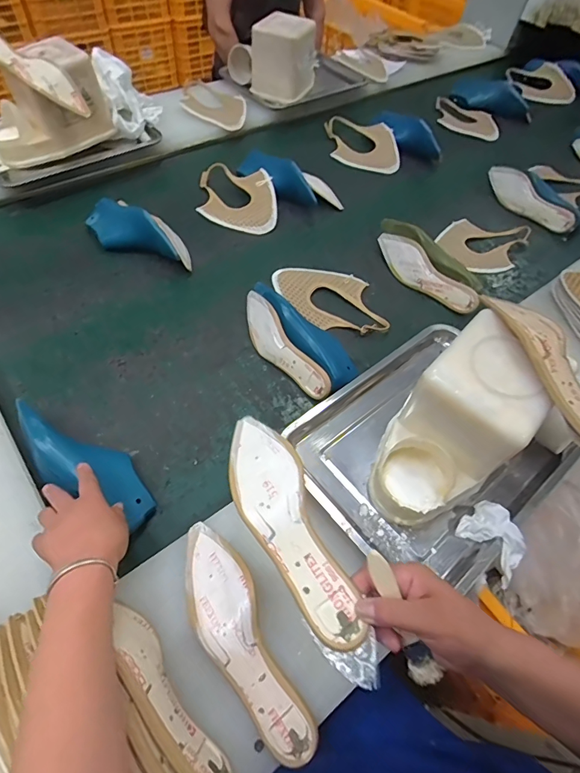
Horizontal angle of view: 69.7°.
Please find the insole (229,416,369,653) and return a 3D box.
[{"bbox_3d":[-0.007,0.126,0.407,0.069,0.036,0.243,-19,56,-17],"label":"insole"}]

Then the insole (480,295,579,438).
[{"bbox_3d":[0.289,-0.034,0.461,0.053,0.031,0.222,-9,54,-10],"label":"insole"}]

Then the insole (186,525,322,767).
[{"bbox_3d":[-0.057,0.260,0.441,0.069,0.035,0.243,-22,62,-18],"label":"insole"}]

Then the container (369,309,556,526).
[{"bbox_3d":[0.195,0.054,0.515,0.208,0.187,0.144,-32,66,-23],"label":"container"}]

